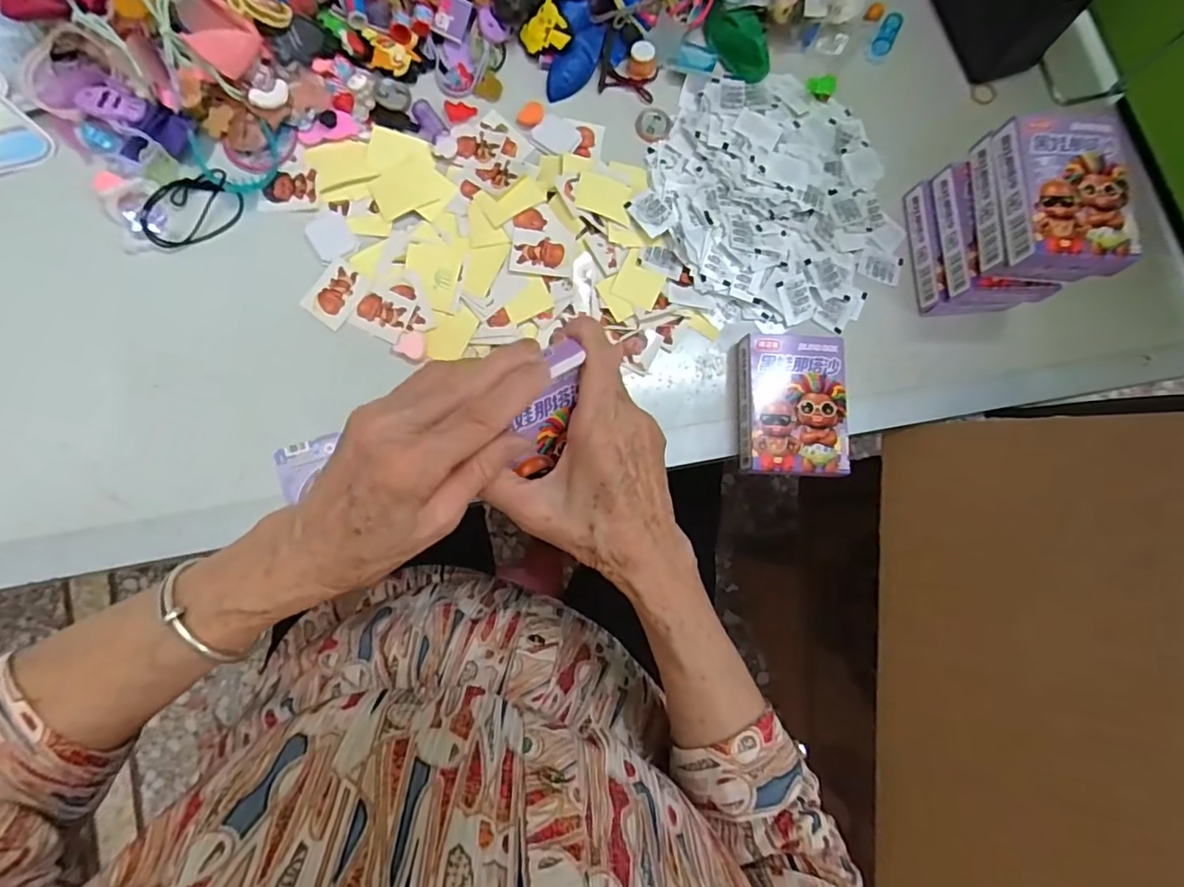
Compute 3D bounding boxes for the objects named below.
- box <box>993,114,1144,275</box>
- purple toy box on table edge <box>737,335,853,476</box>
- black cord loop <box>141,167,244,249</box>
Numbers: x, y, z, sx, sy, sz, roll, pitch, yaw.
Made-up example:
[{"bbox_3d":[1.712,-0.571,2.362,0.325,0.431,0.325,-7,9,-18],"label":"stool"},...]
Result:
[{"bbox_3d":[0.282,-0.148,0.338,0.063,0.023,0.093,-1,84,-7],"label":"box"},{"bbox_3d":[0.130,-0.025,0.376,0.068,0.026,0.091,1,84,-7],"label":"purple toy box on table edge"},{"bbox_3d":[-0.249,-0.146,0.353,0.058,0.006,0.041,-23,87,-9],"label":"black cord loop"}]

